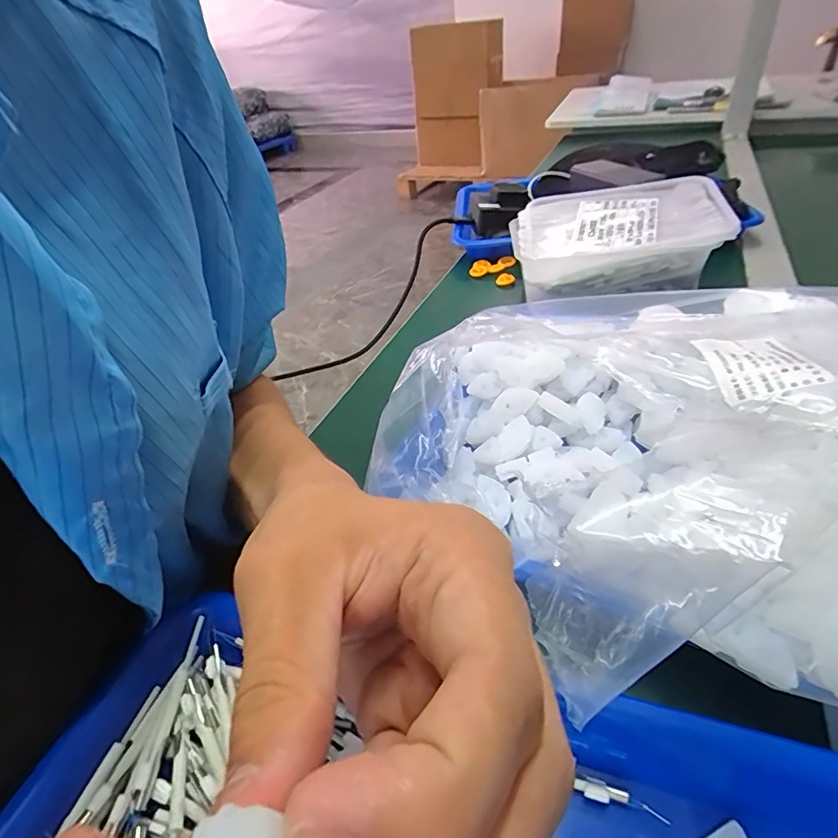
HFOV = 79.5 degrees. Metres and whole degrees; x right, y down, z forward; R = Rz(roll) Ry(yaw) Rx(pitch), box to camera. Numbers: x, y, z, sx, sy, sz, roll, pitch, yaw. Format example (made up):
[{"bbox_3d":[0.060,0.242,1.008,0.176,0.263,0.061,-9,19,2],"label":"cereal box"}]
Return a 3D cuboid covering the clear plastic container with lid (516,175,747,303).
[{"bbox_3d":[0.180,-0.167,0.471,0.179,0.062,0.136,-2,39,7],"label":"clear plastic container with lid"}]

